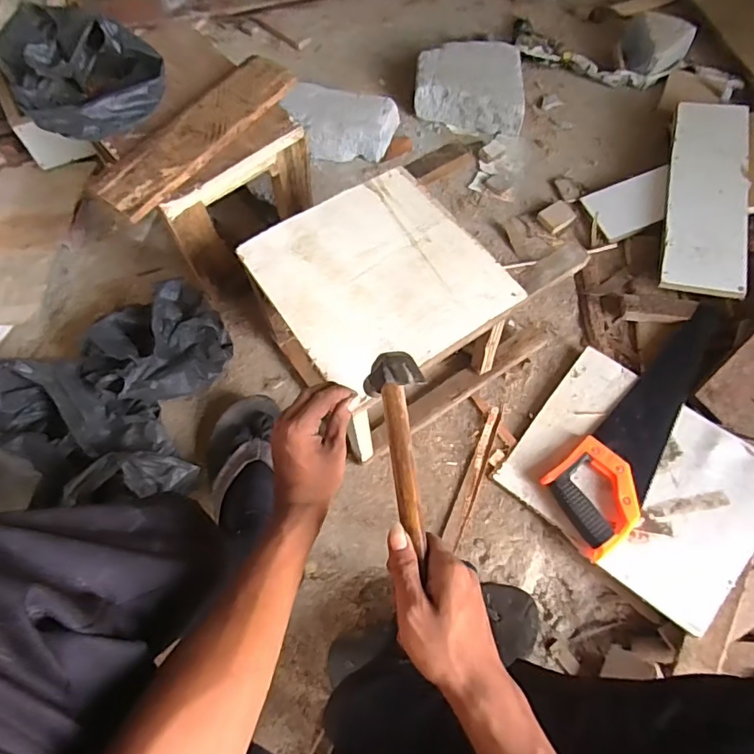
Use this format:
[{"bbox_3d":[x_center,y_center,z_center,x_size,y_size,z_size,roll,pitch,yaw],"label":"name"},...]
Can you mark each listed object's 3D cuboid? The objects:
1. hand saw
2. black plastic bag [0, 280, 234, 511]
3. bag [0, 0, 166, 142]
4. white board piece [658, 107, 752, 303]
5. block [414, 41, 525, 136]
[{"bbox_3d":[0.398,0.064,0.742,0.425,0.041,0.121,-41,72,-16],"label":"hand saw"},{"bbox_3d":[-0.375,0.027,0.712,0.302,0.109,0.273,-4,66,-2],"label":"black plastic bag"},{"bbox_3d":[-0.394,-0.399,0.689,0.195,0.090,0.146,15,67,7],"label":"bag"},{"bbox_3d":[0.558,-0.311,0.871,0.120,0.015,0.398,12,69,11],"label":"white board piece"},{"bbox_3d":[0.176,-0.569,0.993,0.203,0.081,0.190,5,66,3],"label":"block"}]

